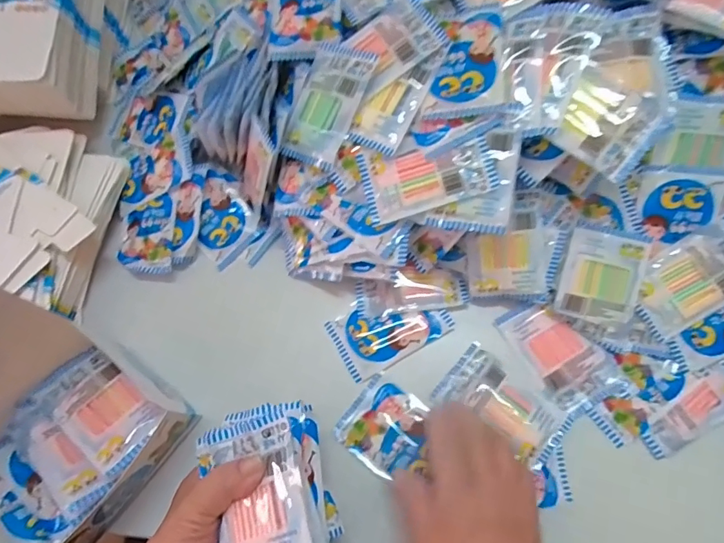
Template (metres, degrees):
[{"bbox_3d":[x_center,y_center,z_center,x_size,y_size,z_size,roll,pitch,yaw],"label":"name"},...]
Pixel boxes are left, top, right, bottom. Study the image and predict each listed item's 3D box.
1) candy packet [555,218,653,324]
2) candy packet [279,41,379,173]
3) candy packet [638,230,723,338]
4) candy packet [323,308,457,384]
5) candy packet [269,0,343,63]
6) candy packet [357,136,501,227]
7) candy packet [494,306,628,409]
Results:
[{"bbox_3d":[0.206,0.002,0.390,0.064,0.005,0.077,13,91,6],"label":"candy packet"},{"bbox_3d":[-0.031,-0.144,0.397,0.061,0.009,0.104,26,98,26],"label":"candy packet"},{"bbox_3d":[0.281,0.007,0.386,0.092,0.007,0.063,-32,83,8],"label":"candy packet"},{"bbox_3d":[0.025,0.051,0.420,0.101,0.007,0.062,-28,71,-9],"label":"candy packet"},{"bbox_3d":[-0.050,-0.255,0.429,0.066,0.019,0.127,1,69,2],"label":"candy packet"},{"bbox_3d":[0.051,-0.080,0.369,0.103,0.005,0.059,-16,82,15],"label":"candy packet"},{"bbox_3d":[0.173,0.074,0.407,0.058,0.018,0.107,-38,72,-12],"label":"candy packet"}]

